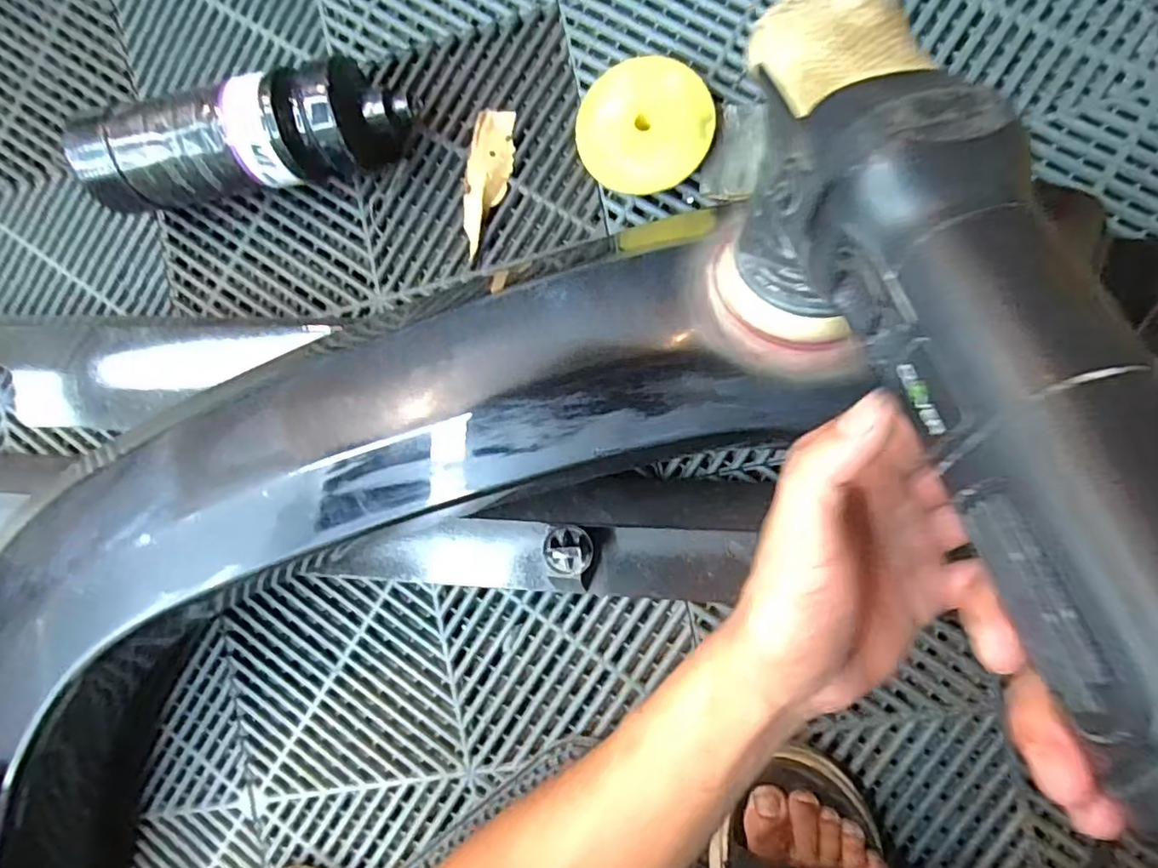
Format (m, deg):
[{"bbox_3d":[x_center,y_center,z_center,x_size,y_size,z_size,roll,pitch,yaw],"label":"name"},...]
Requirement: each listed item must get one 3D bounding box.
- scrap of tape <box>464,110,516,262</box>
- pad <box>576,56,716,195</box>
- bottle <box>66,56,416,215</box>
[{"bbox_3d":[-0.075,-0.206,0.490,0.035,0.012,0.117,11,91,10],"label":"scrap of tape"},{"bbox_3d":[0.049,-0.231,0.459,0.098,0.032,0.094,34,95,9],"label":"pad"},{"bbox_3d":[-0.268,-0.235,0.484,0.269,0.087,0.081,-9,89,10],"label":"bottle"}]

